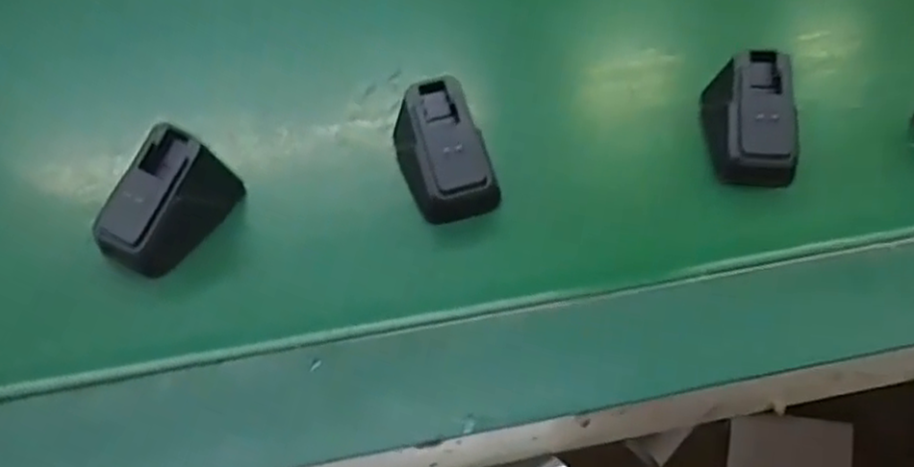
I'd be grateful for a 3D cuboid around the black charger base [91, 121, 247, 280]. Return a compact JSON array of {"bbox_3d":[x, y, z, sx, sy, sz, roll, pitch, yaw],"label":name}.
[{"bbox_3d":[-0.141,-0.016,0.350,0.041,0.041,0.067,20,57,15],"label":"black charger base"}]

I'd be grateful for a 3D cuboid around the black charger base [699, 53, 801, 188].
[{"bbox_3d":[0.154,-0.059,0.382,0.043,0.040,0.065,-1,54,0],"label":"black charger base"}]

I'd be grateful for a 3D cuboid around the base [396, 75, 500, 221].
[{"bbox_3d":[-0.007,-0.041,0.367,0.041,0.039,0.061,-20,56,-12],"label":"base"}]

